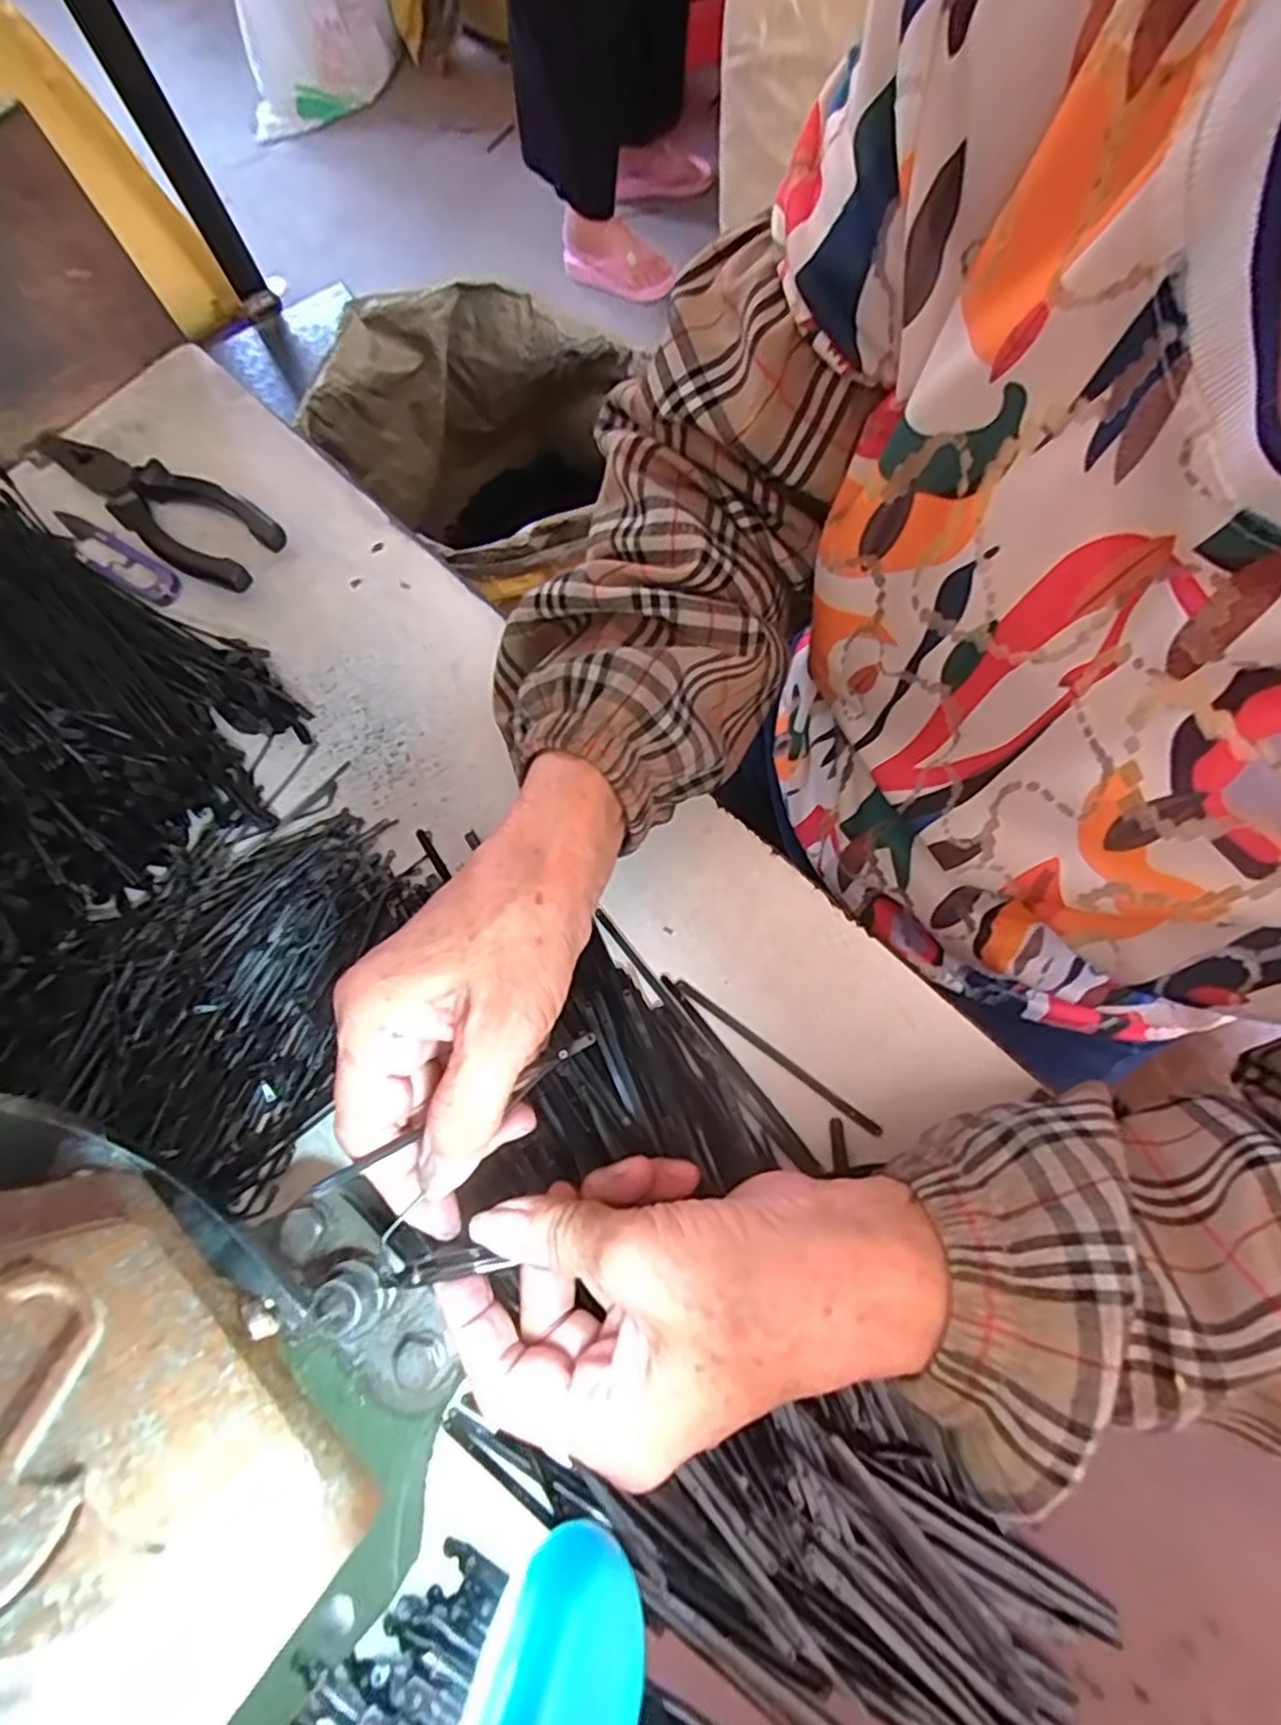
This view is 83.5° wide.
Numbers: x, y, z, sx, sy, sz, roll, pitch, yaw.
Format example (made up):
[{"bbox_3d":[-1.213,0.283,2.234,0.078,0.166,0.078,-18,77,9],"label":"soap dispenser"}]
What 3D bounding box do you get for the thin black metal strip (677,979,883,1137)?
[{"bbox_3d":[0.055,0.080,0.298,0.098,0.004,0.006,36,78,12],"label":"thin black metal strip"}]

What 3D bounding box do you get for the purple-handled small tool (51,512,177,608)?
[{"bbox_3d":[-0.291,-0.168,0.394,0.102,0.010,0.022,31,77,11],"label":"purple-handled small tool"}]

